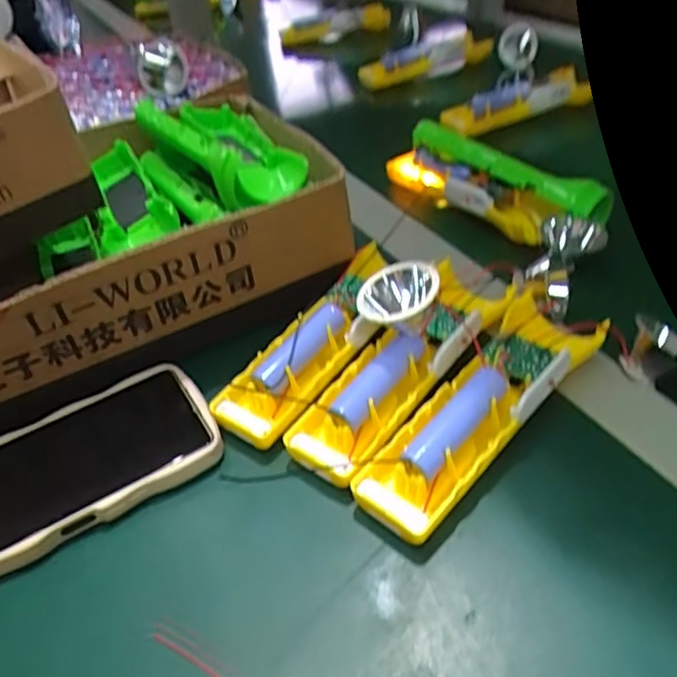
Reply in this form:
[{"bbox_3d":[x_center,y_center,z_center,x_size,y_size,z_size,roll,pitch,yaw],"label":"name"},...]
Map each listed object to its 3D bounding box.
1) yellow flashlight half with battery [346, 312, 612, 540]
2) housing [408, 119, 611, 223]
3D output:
[{"bbox_3d":[0.072,0.037,0.315,0.150,0.037,0.041,-35,47,-30],"label":"yellow flashlight half with battery"},{"bbox_3d":[0.129,-0.128,0.474,0.035,0.036,0.166,-33,46,-28],"label":"housing"}]

